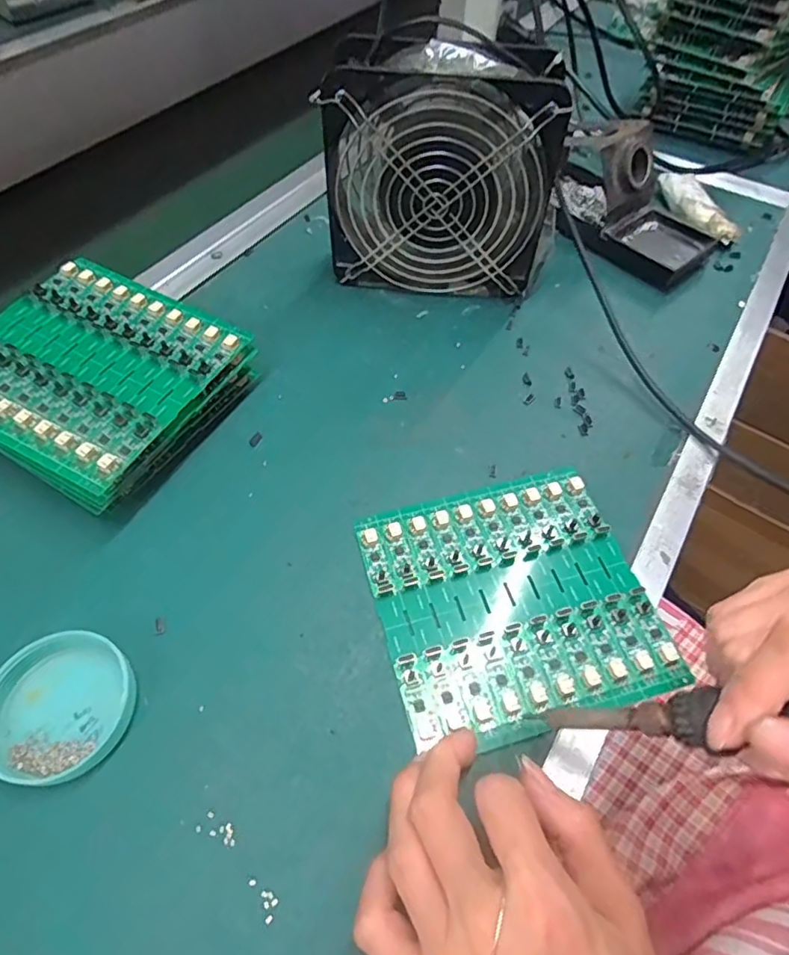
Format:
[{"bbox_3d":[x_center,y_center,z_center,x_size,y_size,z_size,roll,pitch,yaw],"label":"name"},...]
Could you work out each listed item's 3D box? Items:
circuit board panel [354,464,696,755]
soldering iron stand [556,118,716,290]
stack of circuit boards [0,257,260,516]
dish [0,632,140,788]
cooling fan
[{"bbox_3d":[0.062,0.061,0.304,0.138,0.009,0.132,-13,58,-10],"label":"circuit board panel"},{"bbox_3d":[0.193,-0.234,0.470,0.155,0.074,0.098,32,60,18],"label":"soldering iron stand"},{"bbox_3d":[-0.182,-0.058,0.353,0.140,0.052,0.140,27,58,14],"label":"stack of circuit boards"},{"bbox_3d":[-0.157,0.105,0.266,0.065,0.012,0.063,1,56,-2],"label":"dish"},{"bbox_3d":[0.032,-0.209,0.400,0.152,0.156,0.057,5,56,1],"label":"cooling fan"}]

